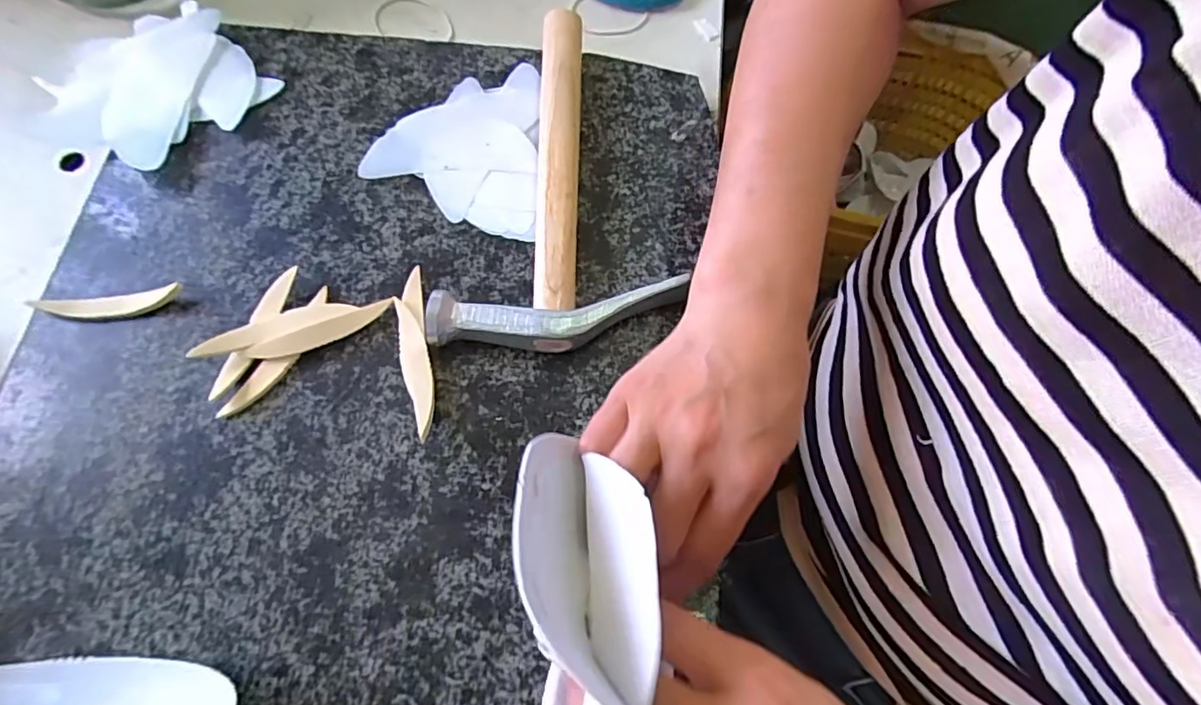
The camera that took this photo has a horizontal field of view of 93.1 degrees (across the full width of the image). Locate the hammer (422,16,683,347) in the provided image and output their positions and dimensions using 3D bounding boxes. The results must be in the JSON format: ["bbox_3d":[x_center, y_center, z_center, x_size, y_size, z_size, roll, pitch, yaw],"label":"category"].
[{"bbox_3d":[-0.039,-0.109,0.347,0.138,0.025,0.227,-9,70,-6],"label":"hammer"}]

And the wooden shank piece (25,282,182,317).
[{"bbox_3d":[-0.273,-0.027,0.317,0.077,0.006,0.014,-8,97,-3],"label":"wooden shank piece"}]

